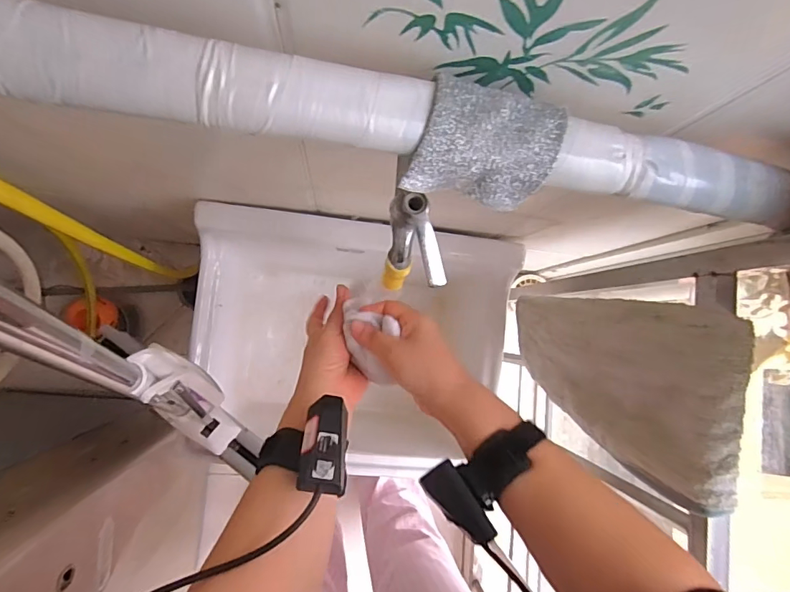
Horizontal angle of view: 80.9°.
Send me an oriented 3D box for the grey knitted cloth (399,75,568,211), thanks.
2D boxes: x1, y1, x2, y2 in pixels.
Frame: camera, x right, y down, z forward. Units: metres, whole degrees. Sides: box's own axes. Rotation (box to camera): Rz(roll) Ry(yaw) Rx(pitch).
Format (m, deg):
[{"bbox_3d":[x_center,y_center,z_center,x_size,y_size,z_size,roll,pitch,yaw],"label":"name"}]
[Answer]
[{"bbox_3d":[0.056,-0.094,0.293,0.092,0.047,0.061,6,87,-5],"label":"grey knitted cloth"}]

